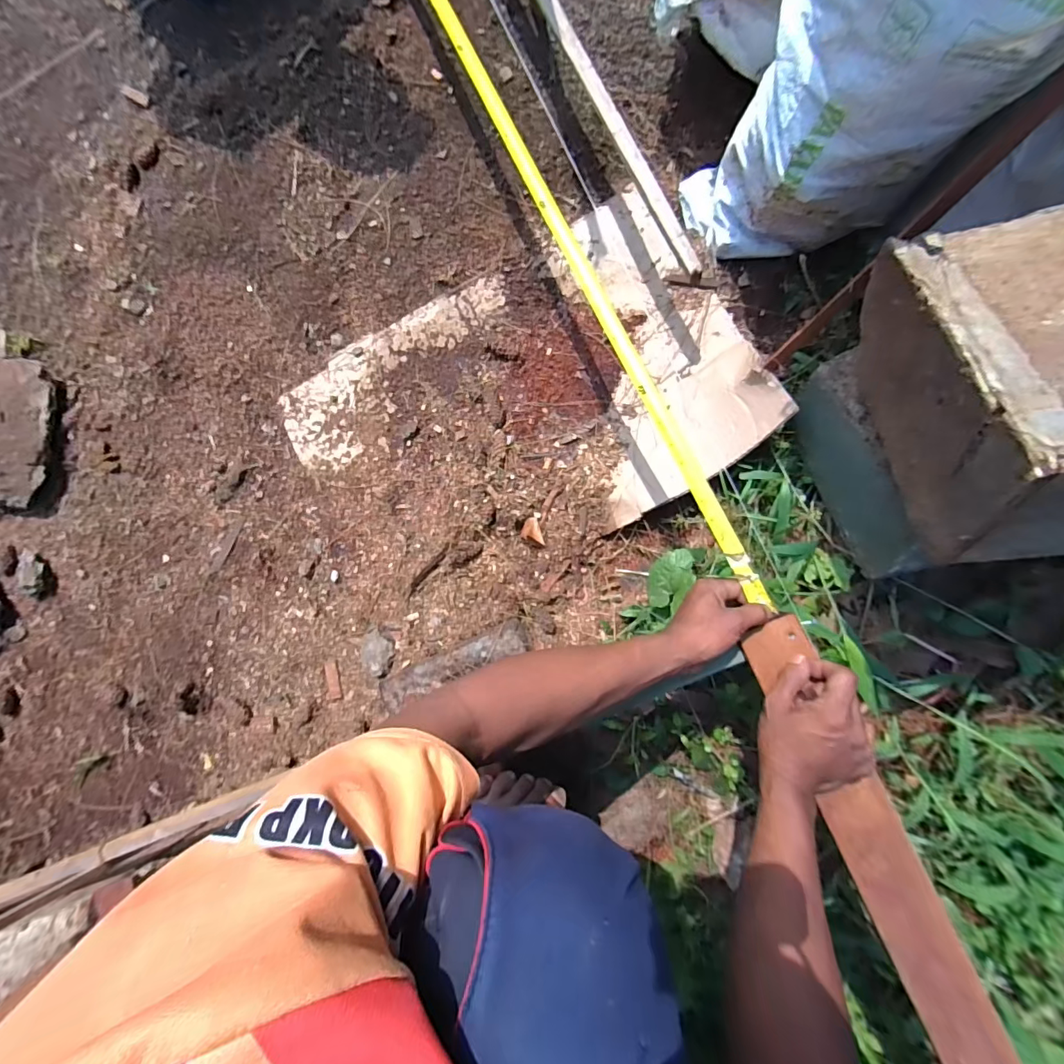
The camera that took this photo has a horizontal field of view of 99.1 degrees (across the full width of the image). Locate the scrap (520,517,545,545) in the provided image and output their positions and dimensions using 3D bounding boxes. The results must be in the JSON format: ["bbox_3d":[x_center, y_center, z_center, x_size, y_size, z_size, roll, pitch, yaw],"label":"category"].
[{"bbox_3d":[0.005,-0.003,0.719,0.040,0.008,0.036,17,91,8],"label":"scrap"}]

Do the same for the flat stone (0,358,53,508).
[{"bbox_3d":[-1.029,-0.192,0.875,0.233,0.055,0.277,2,89,8],"label":"flat stone"}]

